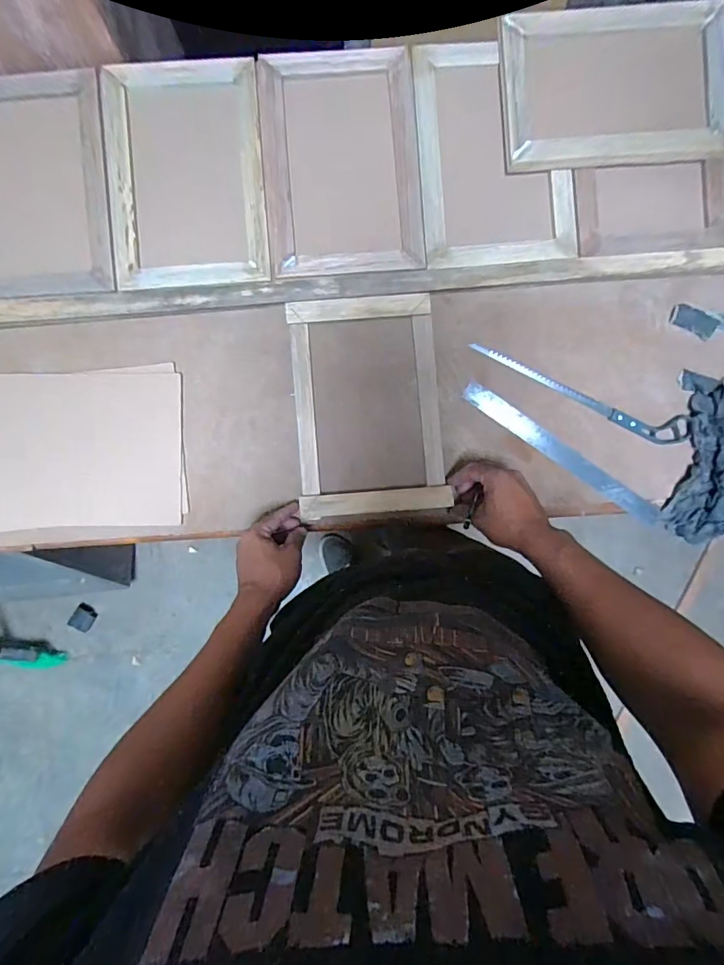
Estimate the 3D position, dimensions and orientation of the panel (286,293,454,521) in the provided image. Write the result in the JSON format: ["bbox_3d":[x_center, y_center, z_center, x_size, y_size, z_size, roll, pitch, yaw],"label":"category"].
[{"bbox_3d":[0.008,-0.105,0.642,0.199,0.018,0.294,-5,92,-1],"label":"panel"}]

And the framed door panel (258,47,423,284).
[{"bbox_3d":[-0.029,-0.433,0.633,0.202,0.020,0.302,-4,88,-1],"label":"framed door panel"}]

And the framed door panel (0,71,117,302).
[{"bbox_3d":[-0.451,-0.390,0.630,0.213,0.026,0.286,-5,88,-1],"label":"framed door panel"}]

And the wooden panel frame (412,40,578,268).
[{"bbox_3d":[0.178,-0.442,0.631,0.199,0.008,0.288,-5,88,-1],"label":"wooden panel frame"}]

